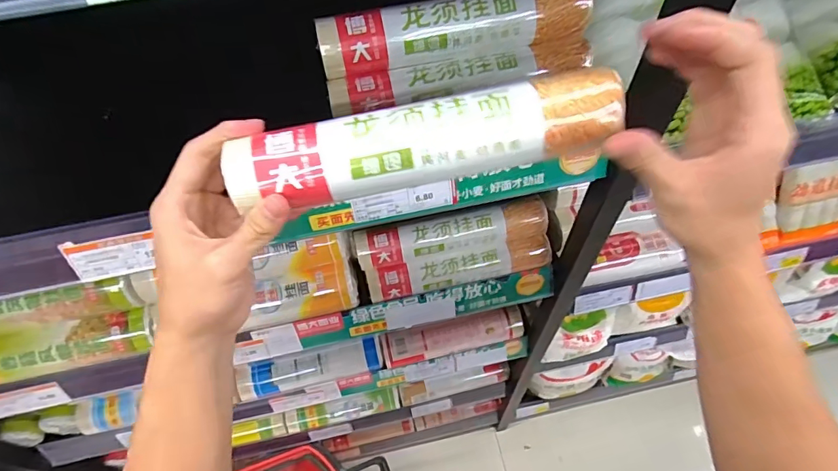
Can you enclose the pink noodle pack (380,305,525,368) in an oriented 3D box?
[{"bbox_3d":[0.061,0.175,0.798,0.243,0.046,0.056,-12,56,-5],"label":"pink noodle pack"}]

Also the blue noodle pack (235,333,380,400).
[{"bbox_3d":[-0.183,0.223,0.780,0.240,0.054,0.055,-13,56,-5],"label":"blue noodle pack"}]

